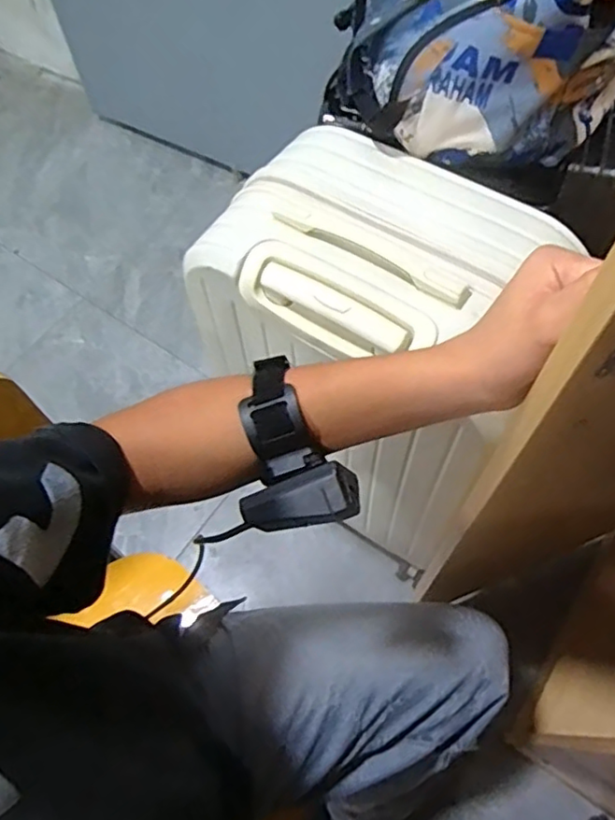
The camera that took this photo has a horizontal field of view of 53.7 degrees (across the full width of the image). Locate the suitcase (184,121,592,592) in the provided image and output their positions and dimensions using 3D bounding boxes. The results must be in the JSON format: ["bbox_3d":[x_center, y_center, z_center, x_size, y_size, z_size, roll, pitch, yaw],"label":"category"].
[{"bbox_3d":[0.081,-0.056,0.837,0.342,0.525,0.252,34,69,19],"label":"suitcase"}]

